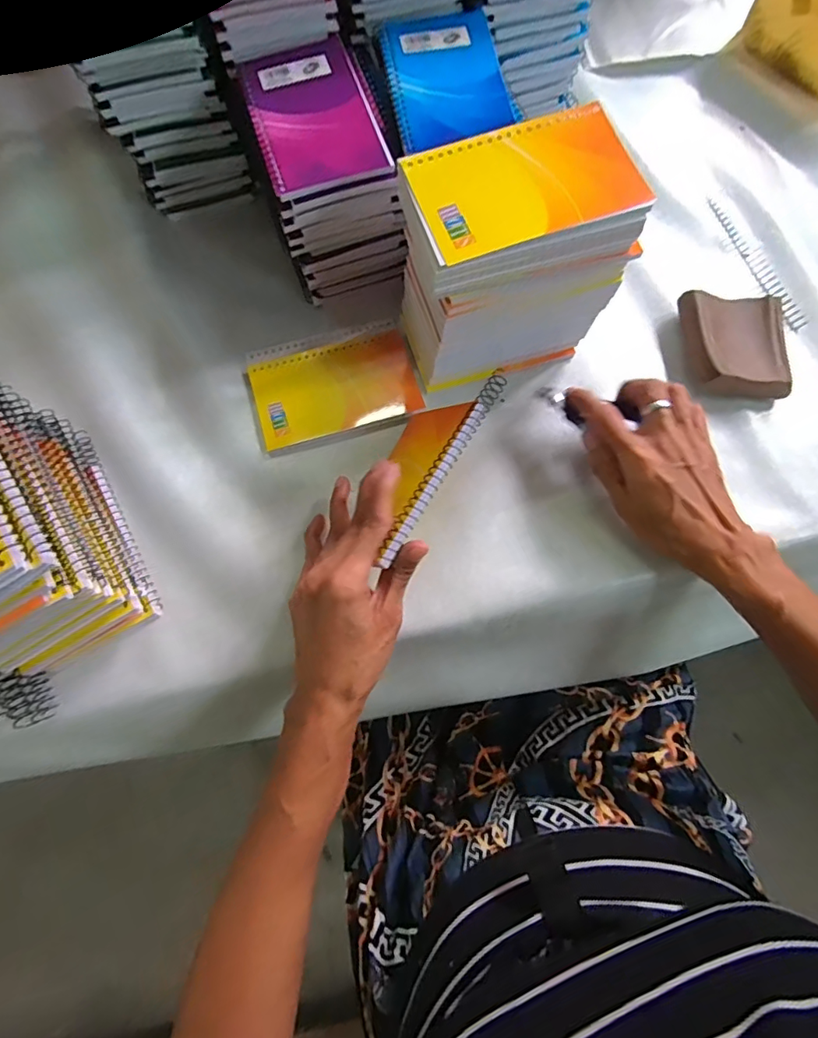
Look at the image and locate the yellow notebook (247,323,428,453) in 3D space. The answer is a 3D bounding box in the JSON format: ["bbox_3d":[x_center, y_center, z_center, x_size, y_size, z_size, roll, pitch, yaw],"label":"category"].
[{"bbox_3d":[-0.062,-0.113,0.406,0.129,0.007,0.097,-16,75,-5],"label":"yellow notebook"}]

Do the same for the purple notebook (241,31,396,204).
[{"bbox_3d":[-0.069,-0.287,0.348,0.081,0.008,0.137,-17,74,-5],"label":"purple notebook"}]

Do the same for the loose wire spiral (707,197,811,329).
[{"bbox_3d":[0.304,-0.229,0.435,0.017,0.013,0.149,-22,76,-6],"label":"loose wire spiral"}]

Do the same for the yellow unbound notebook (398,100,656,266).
[{"bbox_3d":[0.068,-0.199,0.289,0.130,0.006,0.080,-19,75,-6],"label":"yellow unbound notebook"}]

